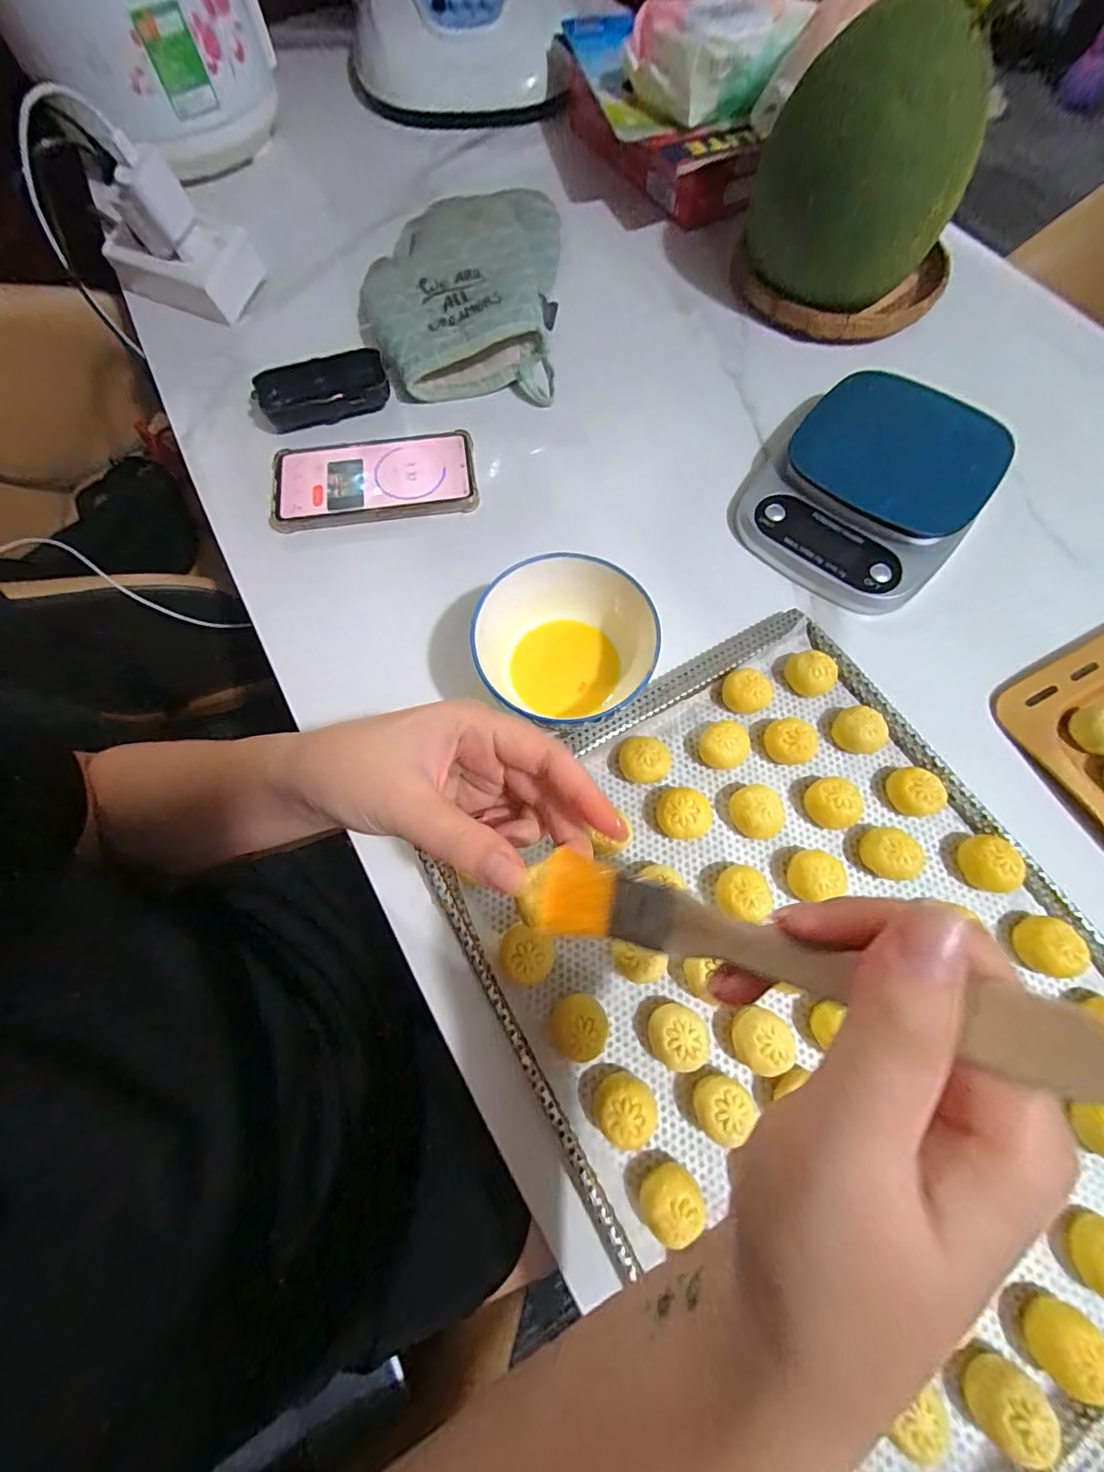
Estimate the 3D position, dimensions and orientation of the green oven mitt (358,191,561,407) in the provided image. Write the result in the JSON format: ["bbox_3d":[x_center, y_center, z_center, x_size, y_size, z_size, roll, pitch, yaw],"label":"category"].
[{"bbox_3d":[-0.087,-0.422,0.457,0.181,0.044,0.251,2,70,1],"label":"green oven mitt"}]

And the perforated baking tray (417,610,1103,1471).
[{"bbox_3d":[0.146,0.143,0.271,0.310,0.025,0.389,-30,73,-10],"label":"perforated baking tray"}]

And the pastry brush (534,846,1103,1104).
[{"bbox_3d":[0.055,0.060,0.138,0.140,0.011,0.025,6,67,35],"label":"pastry brush"}]

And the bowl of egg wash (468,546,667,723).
[{"bbox_3d":[0.011,-0.060,0.320,0.104,0.048,0.099,0,70,0],"label":"bowl of egg wash"}]

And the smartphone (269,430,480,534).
[{"bbox_3d":[-0.144,-0.209,0.401,0.159,0.010,0.084,-12,71,-4],"label":"smartphone"}]

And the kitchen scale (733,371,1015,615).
[{"bbox_3d":[0.243,-0.195,0.382,0.155,0.031,0.187,35,74,12],"label":"kitchen scale"}]

